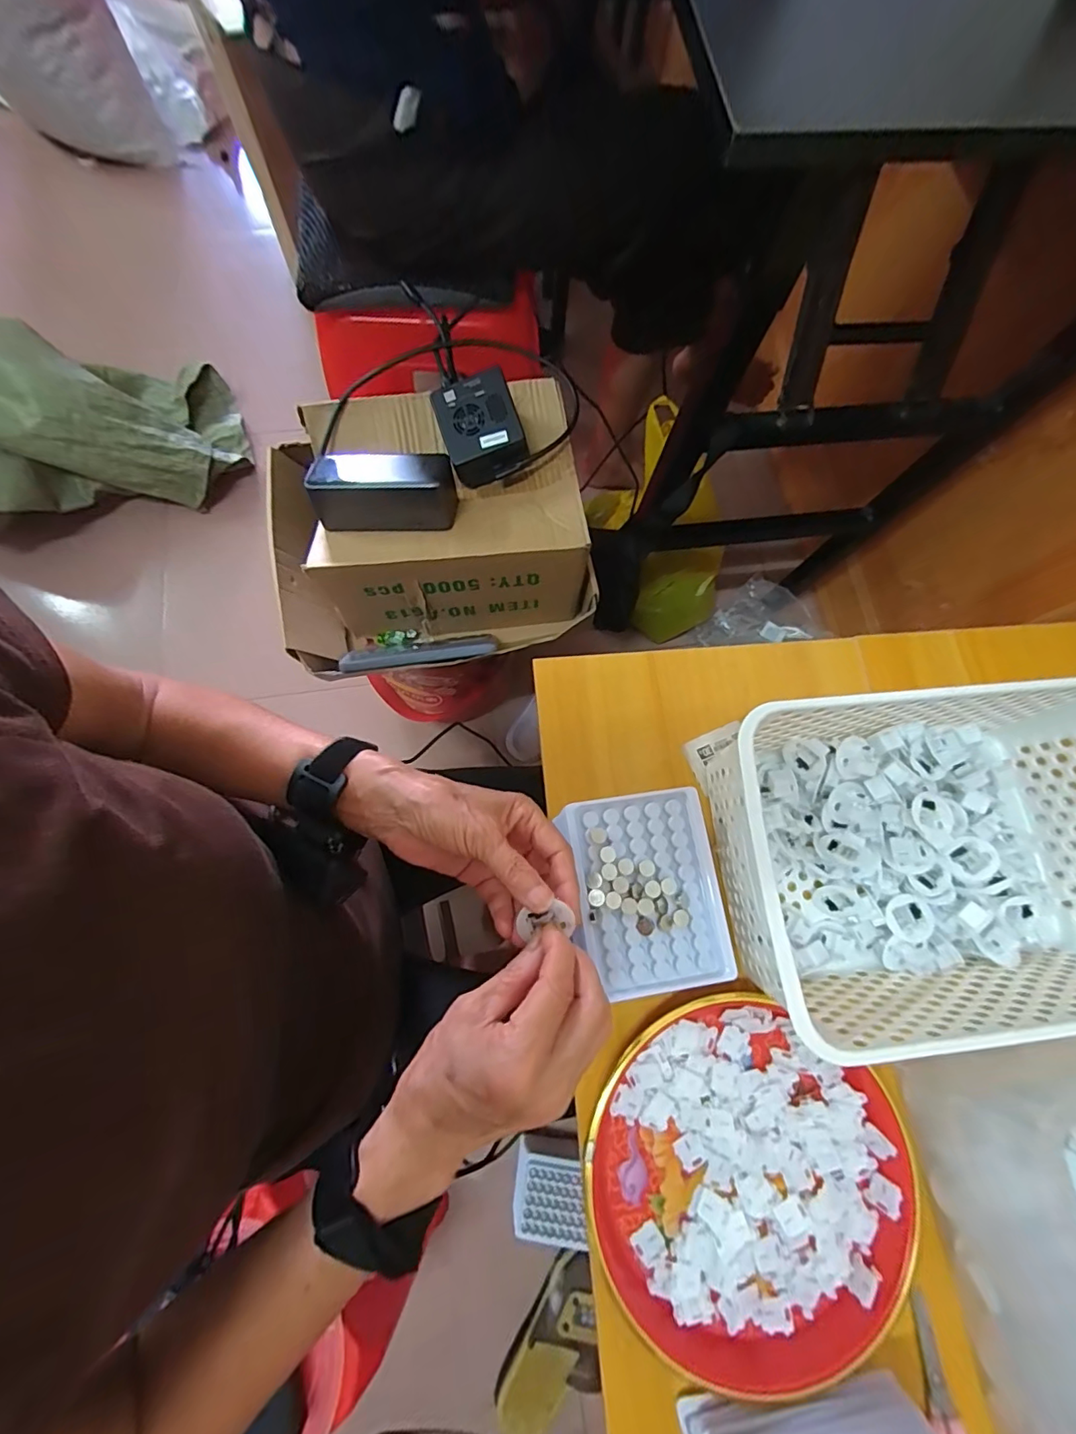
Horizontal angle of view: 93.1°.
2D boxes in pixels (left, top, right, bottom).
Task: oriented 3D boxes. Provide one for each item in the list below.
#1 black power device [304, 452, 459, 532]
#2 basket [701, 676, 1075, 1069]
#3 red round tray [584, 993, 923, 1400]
[{"bbox_3d":[-0.147,-0.217,0.479,0.134,0.046,0.066,1,76,-2],"label":"black power device"},{"bbox_3d":[0.285,0.094,0.363,0.303,0.103,0.204,-5,76,-3],"label":"basket"},{"bbox_3d":[0.139,0.320,0.351,0.213,0.025,0.210,0,76,-2],"label":"red round tray"}]

